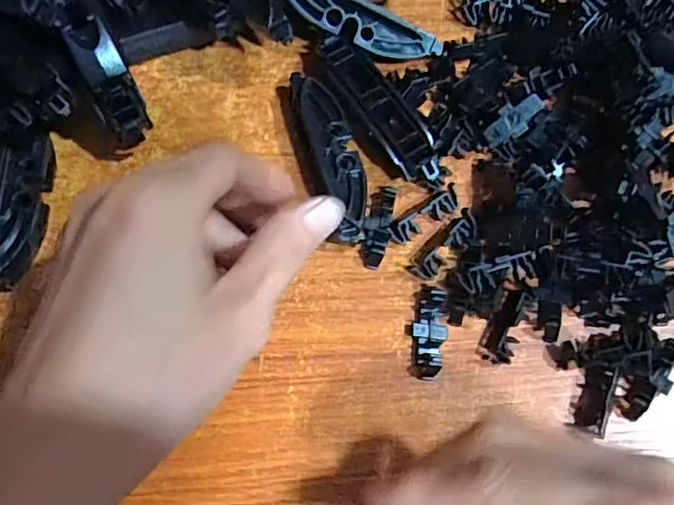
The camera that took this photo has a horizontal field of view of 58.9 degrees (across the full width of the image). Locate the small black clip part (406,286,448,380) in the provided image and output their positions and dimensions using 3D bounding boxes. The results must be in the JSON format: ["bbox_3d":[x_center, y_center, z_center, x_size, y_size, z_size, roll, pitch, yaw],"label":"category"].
[{"bbox_3d":[0.035,0.030,0.232,0.015,0.008,0.035,0,71,0],"label":"small black clip part"}]

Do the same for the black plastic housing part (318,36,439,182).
[{"bbox_3d":[0.018,-0.060,0.257,0.020,0.017,0.076,-31,74,-11],"label":"black plastic housing part"}]

